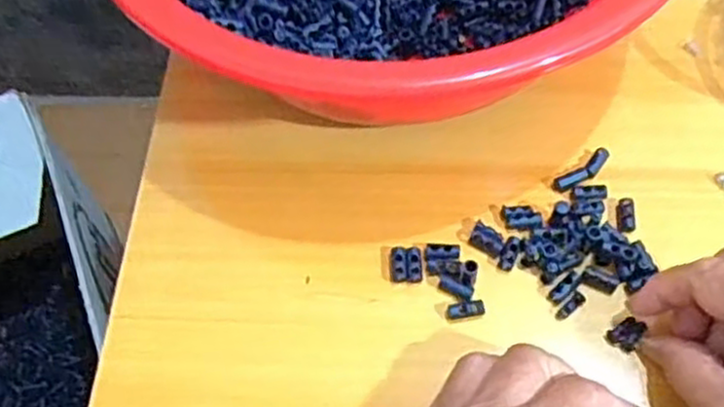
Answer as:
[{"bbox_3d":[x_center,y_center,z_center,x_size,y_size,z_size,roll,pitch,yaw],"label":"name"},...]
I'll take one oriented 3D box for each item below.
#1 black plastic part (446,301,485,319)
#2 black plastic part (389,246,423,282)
[{"bbox_3d":[0.053,0.055,0.379,0.019,0.004,0.008,-5,61,-2],"label":"black plastic part"},{"bbox_3d":[0.024,0.032,0.391,0.016,0.006,0.020,-3,61,0],"label":"black plastic part"}]

